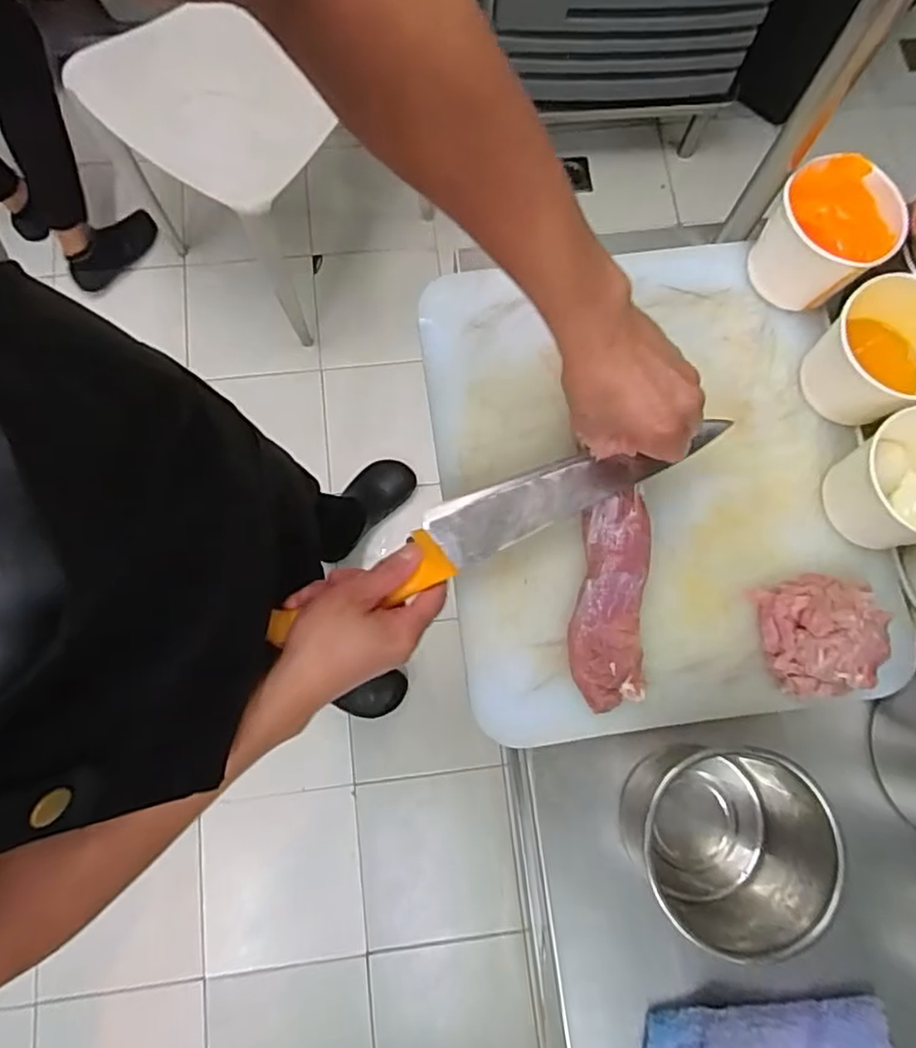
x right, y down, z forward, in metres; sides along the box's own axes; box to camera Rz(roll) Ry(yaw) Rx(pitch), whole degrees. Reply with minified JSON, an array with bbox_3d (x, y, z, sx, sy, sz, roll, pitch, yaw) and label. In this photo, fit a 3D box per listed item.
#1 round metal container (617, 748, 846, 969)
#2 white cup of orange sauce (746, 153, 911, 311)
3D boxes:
[{"bbox_3d":[0.178,0.216,0.440,0.106,0.112,0.111,0,77,-2],"label":"round metal container"},{"bbox_3d":[0.301,-0.237,0.525,0.093,0.068,0.097,0,77,-2],"label":"white cup of orange sauce"}]

